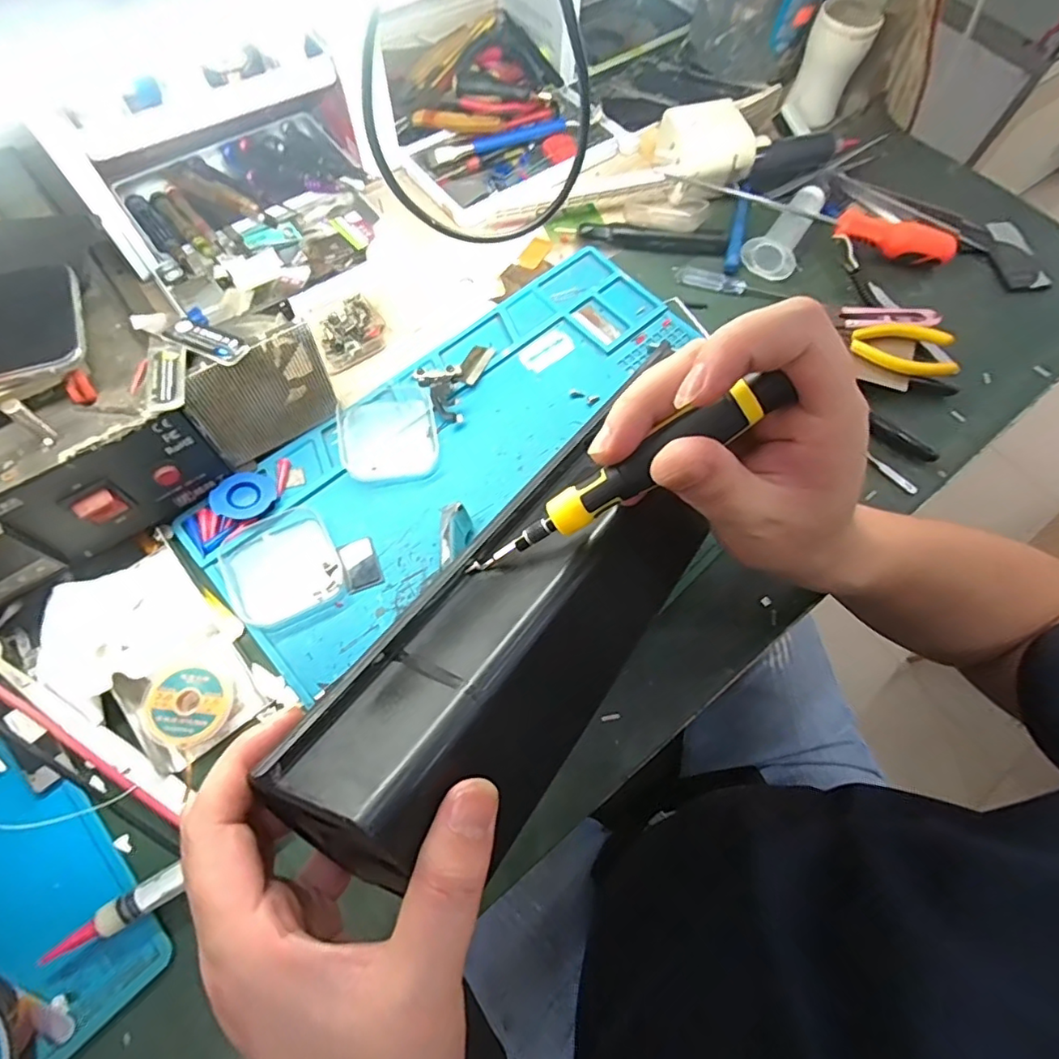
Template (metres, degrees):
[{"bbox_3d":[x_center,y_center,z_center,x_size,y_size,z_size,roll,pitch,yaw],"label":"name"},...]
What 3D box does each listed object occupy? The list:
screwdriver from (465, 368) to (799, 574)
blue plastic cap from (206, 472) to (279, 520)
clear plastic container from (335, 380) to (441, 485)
[{"bbox_3d":[0.032,-0.016,0.212,0.134,0.016,0.015,-32,68,20],"label":"screwdriver"},{"bbox_3d":[-0.180,-0.021,0.353,0.030,0.010,0.036,35,69,13],"label":"blue plastic cap"},{"bbox_3d":[-0.095,-0.068,0.377,0.063,0.011,0.075,-11,67,-7],"label":"clear plastic container"}]

